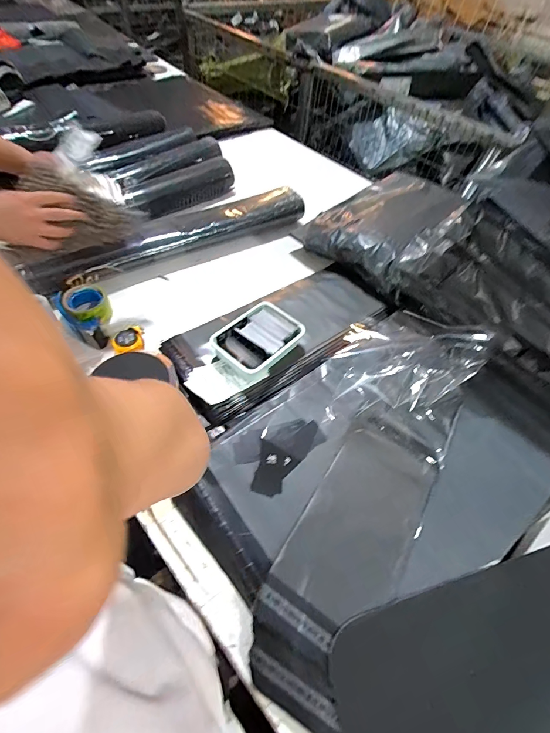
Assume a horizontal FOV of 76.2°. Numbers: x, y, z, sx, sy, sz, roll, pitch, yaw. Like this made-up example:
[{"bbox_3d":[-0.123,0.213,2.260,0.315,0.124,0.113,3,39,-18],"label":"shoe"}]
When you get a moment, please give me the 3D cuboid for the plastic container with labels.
[{"bbox_3d":[-0.040,-0.051,0.718,0.130,0.043,0.180,38,59,20],"label":"plastic container with labels"}]

